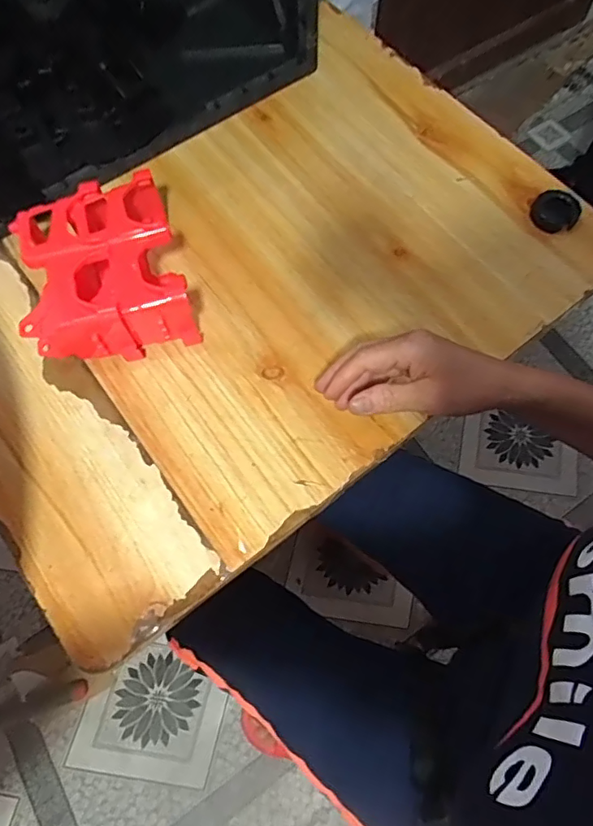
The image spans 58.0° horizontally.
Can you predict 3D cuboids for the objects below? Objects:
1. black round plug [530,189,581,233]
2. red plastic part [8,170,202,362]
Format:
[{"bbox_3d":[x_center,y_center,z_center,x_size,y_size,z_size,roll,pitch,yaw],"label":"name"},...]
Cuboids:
[{"bbox_3d":[0.275,-0.214,0.570,0.047,0.012,0.052,33,73,13],"label":"black round plug"},{"bbox_3d":[-0.176,-0.127,0.493,0.134,0.078,0.150,-16,69,-5],"label":"red plastic part"}]

